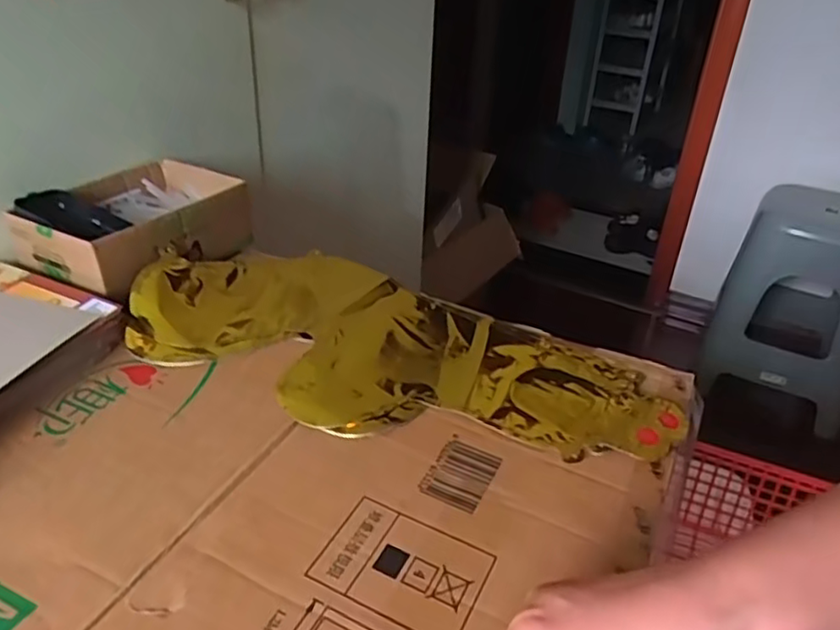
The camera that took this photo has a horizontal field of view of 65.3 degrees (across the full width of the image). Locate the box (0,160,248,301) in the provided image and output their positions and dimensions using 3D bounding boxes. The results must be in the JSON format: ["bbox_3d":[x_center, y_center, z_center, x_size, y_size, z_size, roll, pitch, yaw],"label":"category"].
[{"bbox_3d":[-0.271,-0.086,0.633,0.134,0.066,0.184,20,37,25],"label":"box"}]

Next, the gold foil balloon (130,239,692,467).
[{"bbox_3d":[-0.027,0.020,0.528,0.438,0.027,0.199,19,36,23],"label":"gold foil balloon"}]

